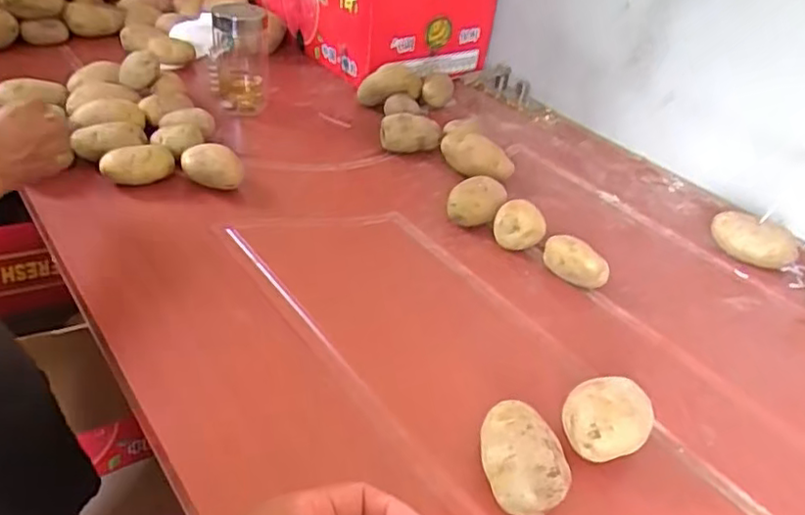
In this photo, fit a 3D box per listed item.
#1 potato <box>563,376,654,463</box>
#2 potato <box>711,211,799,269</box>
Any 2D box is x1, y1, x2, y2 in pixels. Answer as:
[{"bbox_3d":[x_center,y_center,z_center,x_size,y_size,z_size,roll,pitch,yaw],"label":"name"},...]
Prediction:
[{"bbox_3d":[0.156,0.129,0.489,0.060,0.051,0.059,4,37,-3],"label":"potato"},{"bbox_3d":[0.412,-0.019,0.744,0.096,0.048,0.043,21,39,18],"label":"potato"}]

